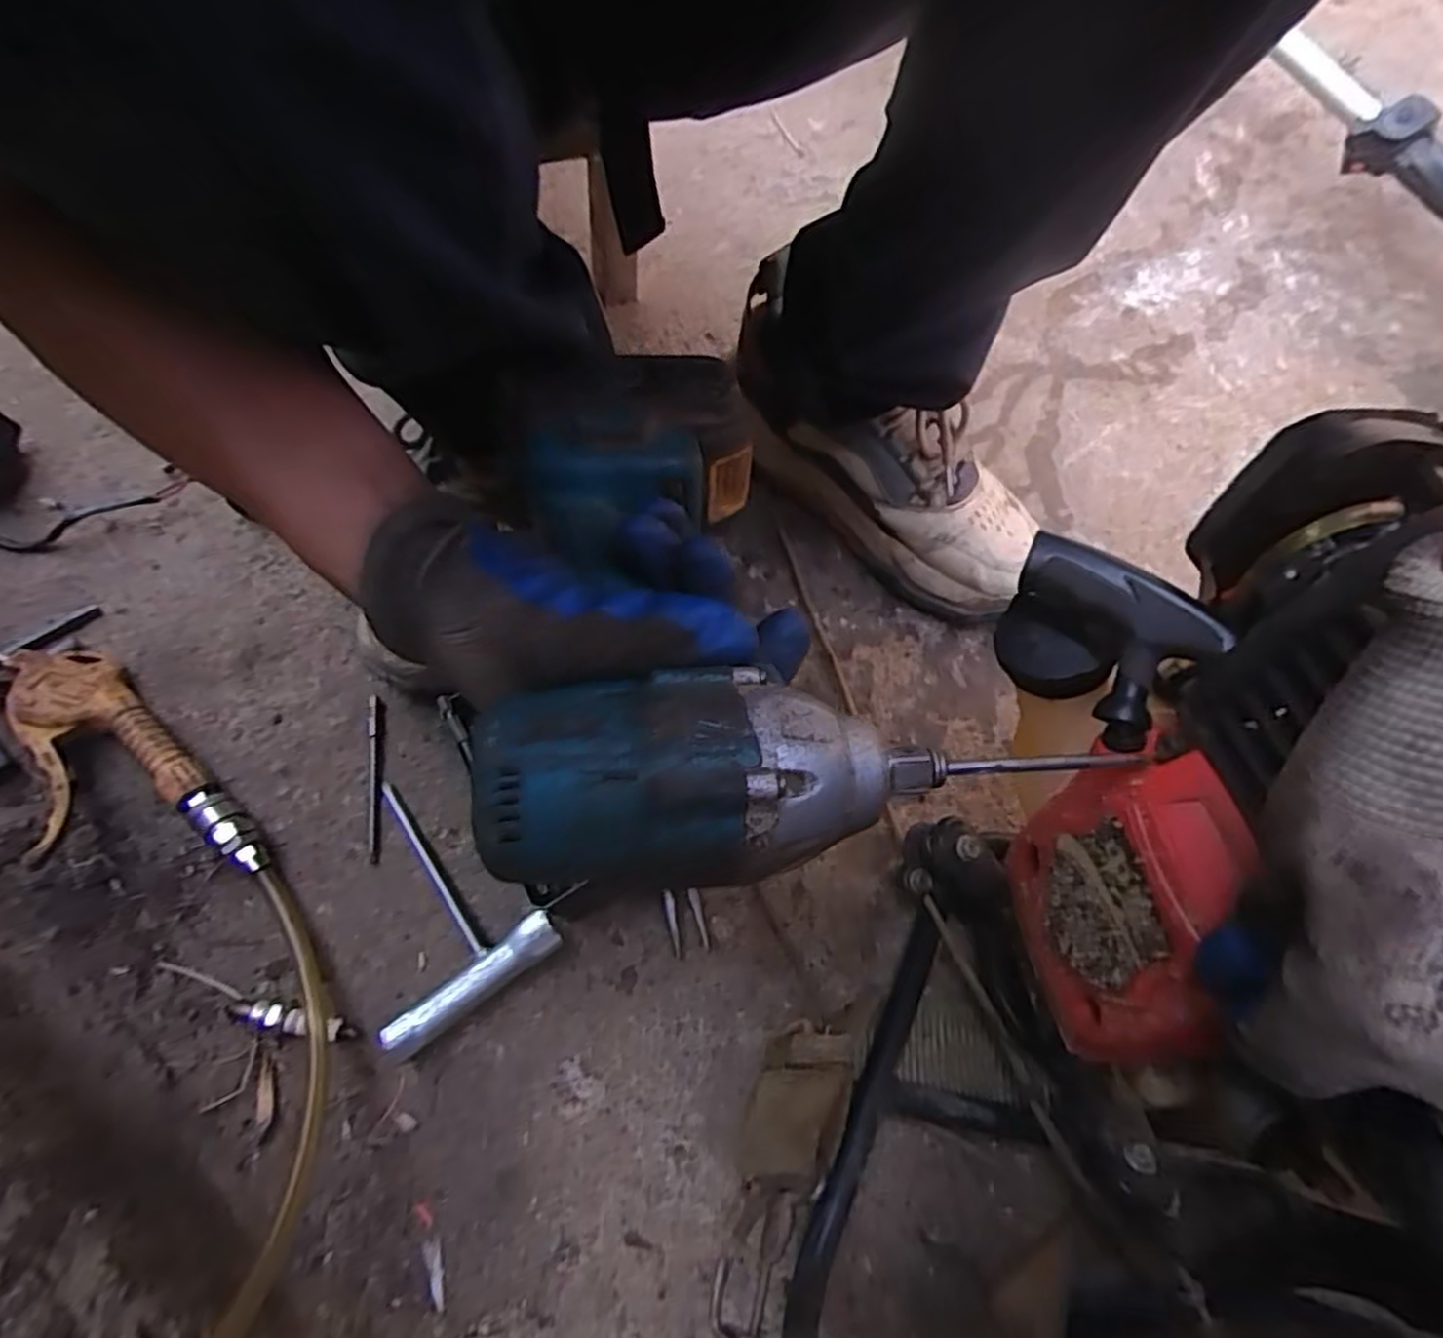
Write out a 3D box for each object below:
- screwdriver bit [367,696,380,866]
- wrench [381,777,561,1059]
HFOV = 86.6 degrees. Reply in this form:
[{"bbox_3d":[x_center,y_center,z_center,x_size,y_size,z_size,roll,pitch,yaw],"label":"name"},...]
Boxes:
[{"bbox_3d":[-0.201,0.062,0.440,0.006,0.004,0.101,-10,67,-5],"label":"screwdriver bit"},{"bbox_3d":[-0.157,0.118,0.403,0.094,0.026,0.133,-34,71,-14],"label":"wrench"}]

